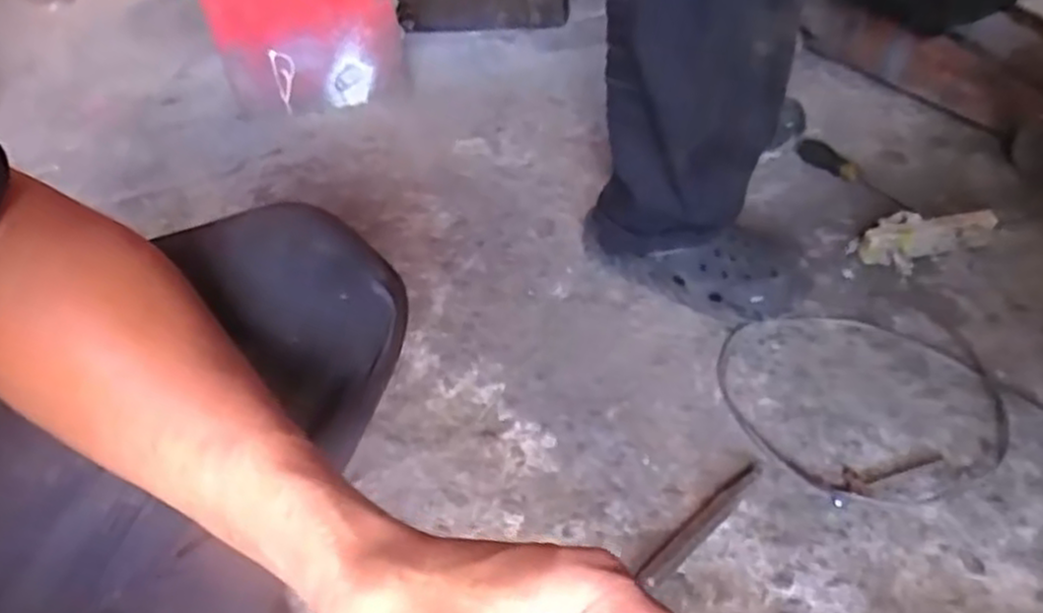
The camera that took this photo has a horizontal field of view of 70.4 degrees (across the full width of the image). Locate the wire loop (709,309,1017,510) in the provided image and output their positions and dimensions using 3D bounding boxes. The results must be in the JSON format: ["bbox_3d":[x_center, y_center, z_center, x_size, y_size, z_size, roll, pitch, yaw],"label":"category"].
[{"bbox_3d":[0.328,0.083,0.714,0.244,0.011,0.244,-4,41,3],"label":"wire loop"}]

